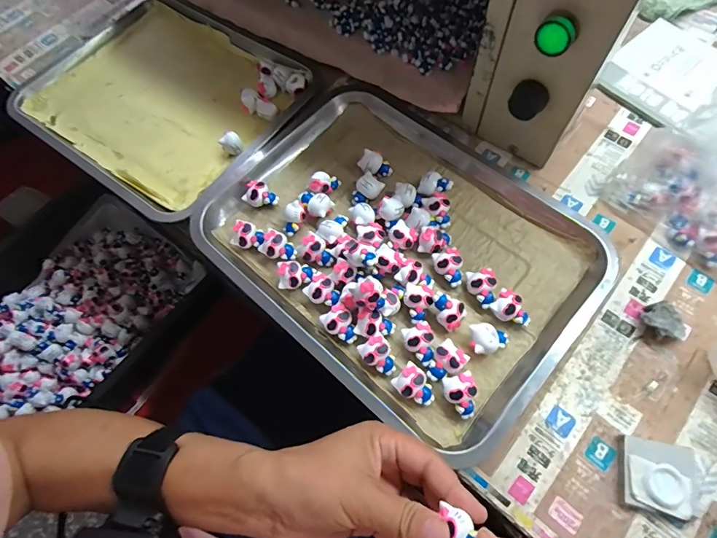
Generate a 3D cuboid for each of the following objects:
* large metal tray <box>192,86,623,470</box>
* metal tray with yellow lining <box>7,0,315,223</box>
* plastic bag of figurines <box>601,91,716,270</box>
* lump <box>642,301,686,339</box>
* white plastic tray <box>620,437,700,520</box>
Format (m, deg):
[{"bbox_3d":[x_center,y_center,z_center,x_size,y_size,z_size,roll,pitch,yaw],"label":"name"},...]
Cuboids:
[{"bbox_3d":[0.039,-0.035,0.392,0.348,0.025,0.271,40,72,18],"label":"large metal tray"},{"bbox_3d":[-0.254,-0.227,0.529,0.365,0.038,0.272,33,73,16],"label":"metal tray with yellow lining"},{"bbox_3d":[0.332,-0.082,0.368,0.094,0.094,0.149,-41,70,-13],"label":"plastic bag of figurines"},{"bbox_3d":[0.268,0.046,0.359,0.039,0.017,0.028,23,70,13],"label":"lump"},{"bbox_3d":[0.233,0.161,0.317,0.055,0.016,0.050,11,68,9],"label":"white plastic tray"}]

